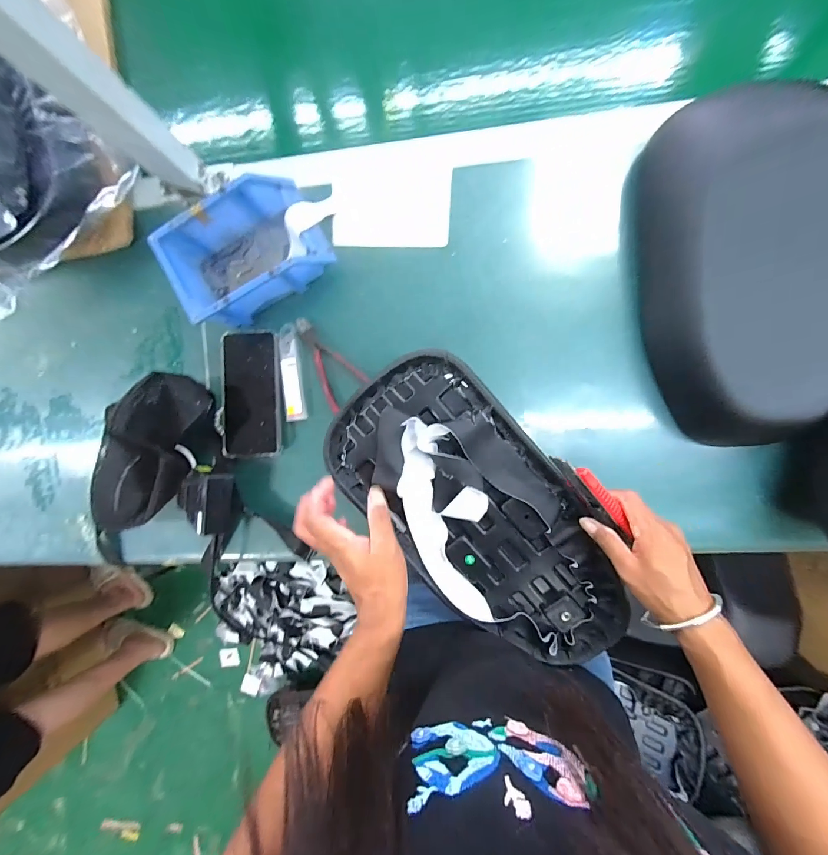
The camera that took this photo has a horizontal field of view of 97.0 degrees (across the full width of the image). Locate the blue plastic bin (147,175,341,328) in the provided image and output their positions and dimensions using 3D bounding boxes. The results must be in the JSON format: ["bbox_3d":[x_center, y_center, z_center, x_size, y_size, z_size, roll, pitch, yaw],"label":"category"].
[{"bbox_3d":[-0.199,-0.211,0.450,0.181,0.073,0.119,-26,89,6],"label":"blue plastic bin"}]

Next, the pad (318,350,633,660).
[{"bbox_3d":[0.071,0.104,0.391,0.186,0.037,0.374,-39,93,5],"label":"pad"}]

